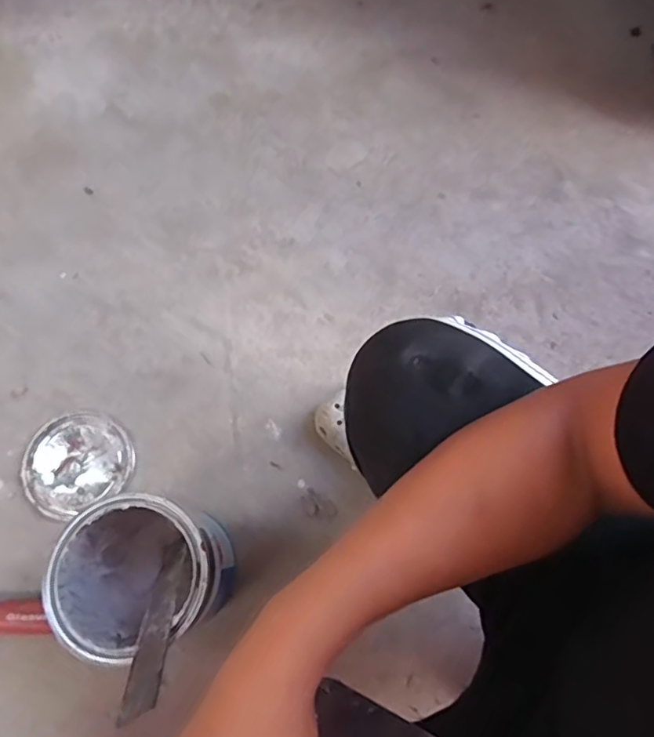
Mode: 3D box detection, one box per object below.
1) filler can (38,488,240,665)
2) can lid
[{"bbox_3d":[-0.210,0.240,0.667,0.170,0.205,0.155,-17,74,-7],"label":"filler can"},{"bbox_3d":[-0.360,0.132,0.801,0.152,0.007,0.137,-29,76,-10],"label":"can lid"}]

